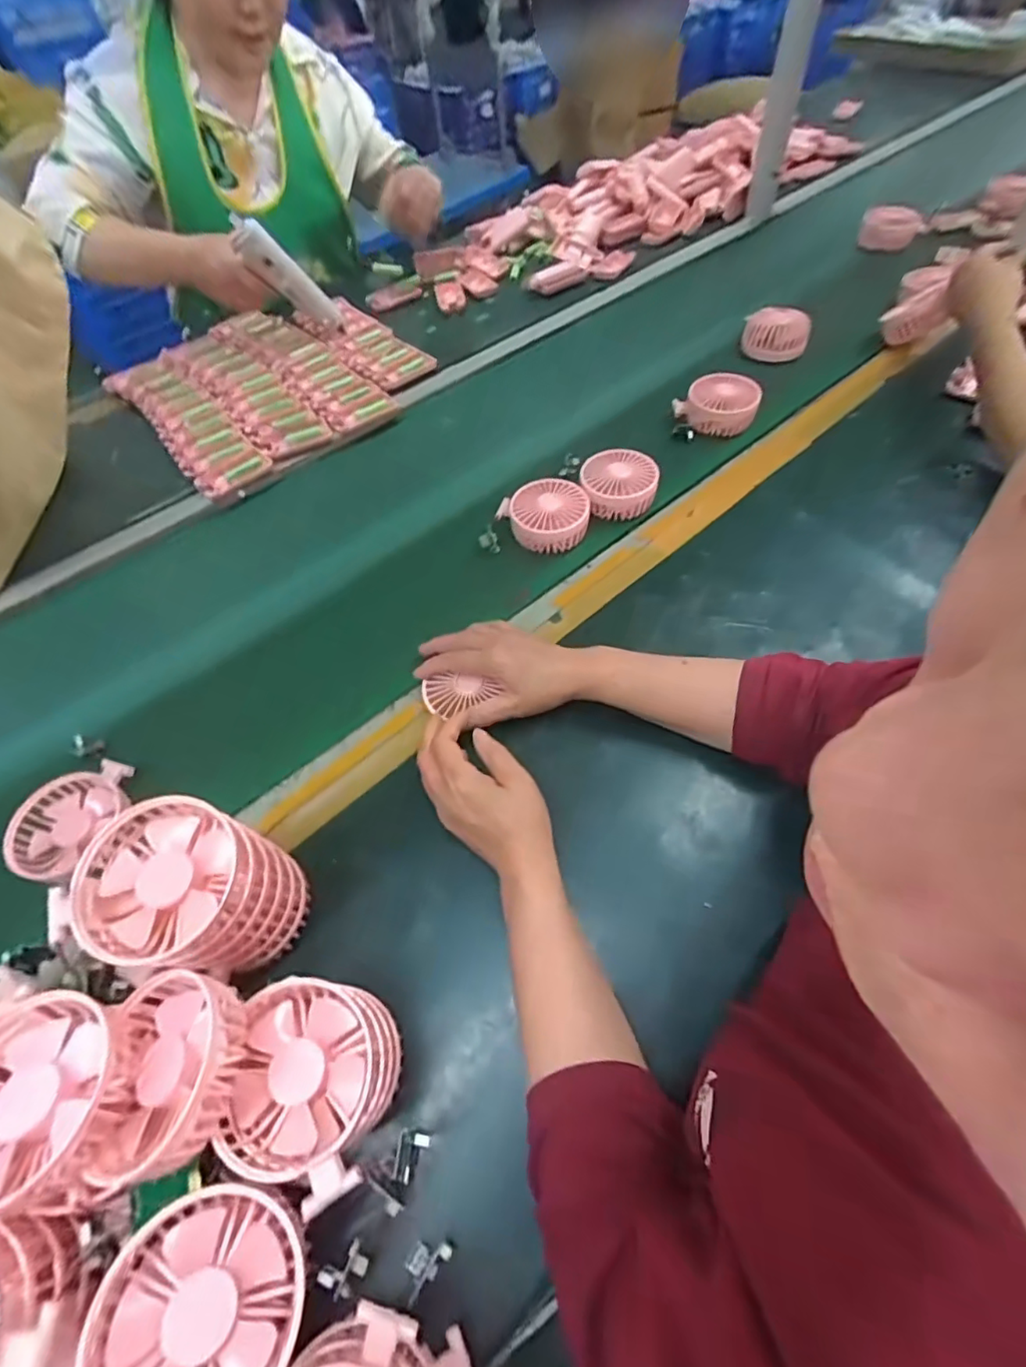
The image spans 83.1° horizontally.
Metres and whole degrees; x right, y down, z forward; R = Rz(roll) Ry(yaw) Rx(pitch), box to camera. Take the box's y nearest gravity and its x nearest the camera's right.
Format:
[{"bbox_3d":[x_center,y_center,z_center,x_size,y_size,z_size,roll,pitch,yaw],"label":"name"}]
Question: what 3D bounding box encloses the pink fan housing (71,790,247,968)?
[{"bbox_3d":[-0.205,0.113,0.340,0.087,0.030,0.090,10,57,11],"label":"pink fan housing"}]

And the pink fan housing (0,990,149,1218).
[{"bbox_3d":[-0.239,0.208,0.291,0.084,0.046,0.090,-2,56,3],"label":"pink fan housing"}]

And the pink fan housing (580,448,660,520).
[{"bbox_3d":[0.124,-0.233,0.673,0.084,0.046,0.076,7,57,9],"label":"pink fan housing"}]

